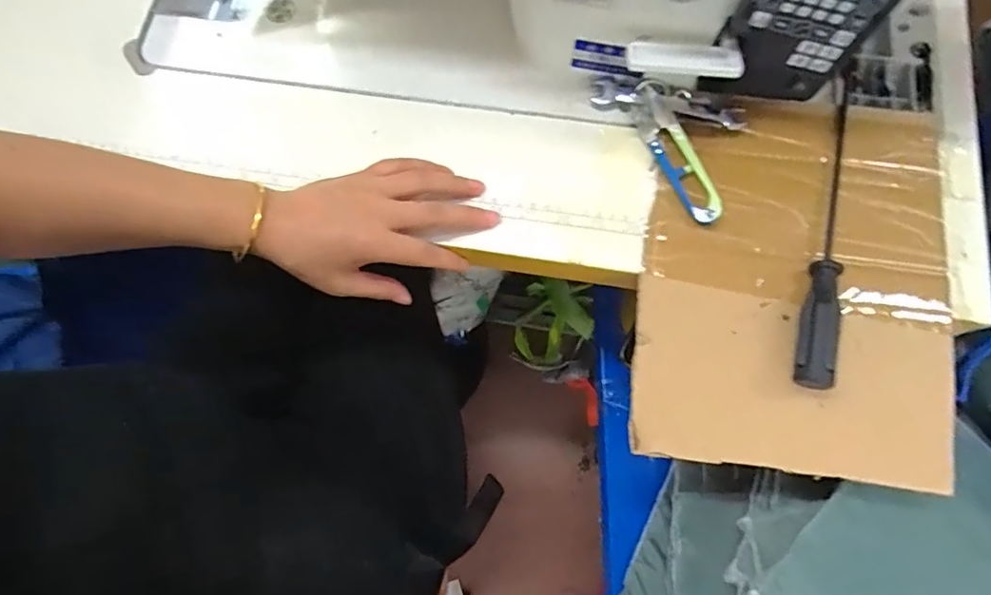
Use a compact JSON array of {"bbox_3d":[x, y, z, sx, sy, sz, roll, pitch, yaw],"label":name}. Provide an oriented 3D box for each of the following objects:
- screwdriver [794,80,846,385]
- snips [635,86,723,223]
[{"bbox_3d":[0.239,-0.054,0.384,0.021,0.027,0.243,14,74,6],"label":"screwdriver"},{"bbox_3d":[0.140,-0.112,0.410,0.026,0.014,0.120,-21,74,-4],"label":"snips"}]

